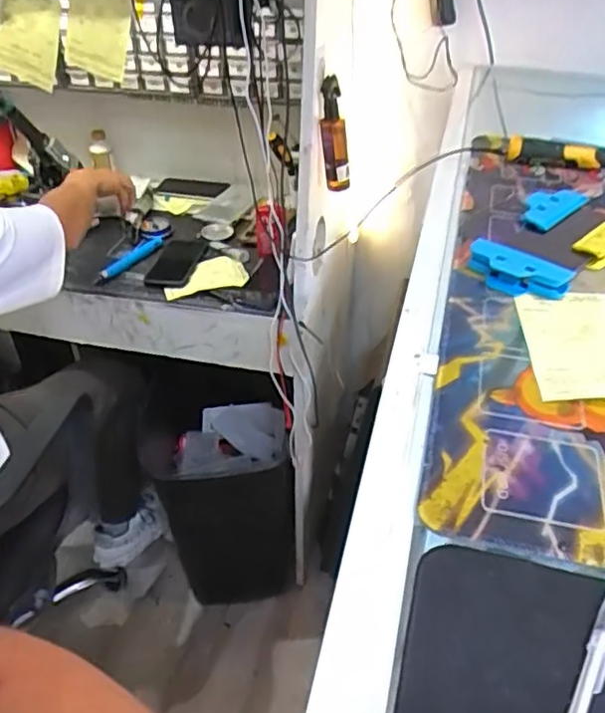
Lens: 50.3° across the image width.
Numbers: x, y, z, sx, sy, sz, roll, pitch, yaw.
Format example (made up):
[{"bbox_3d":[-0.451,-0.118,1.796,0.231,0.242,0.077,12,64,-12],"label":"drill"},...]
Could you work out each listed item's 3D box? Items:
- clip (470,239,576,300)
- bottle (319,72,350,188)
[{"bbox_3d":[0.200,-0.081,0.613,0.100,0.025,0.044,27,47,30],"label":"clip"},{"bbox_3d":[0.050,-0.330,0.978,0.045,0.172,0.045,1,39,3],"label":"bottle"}]

